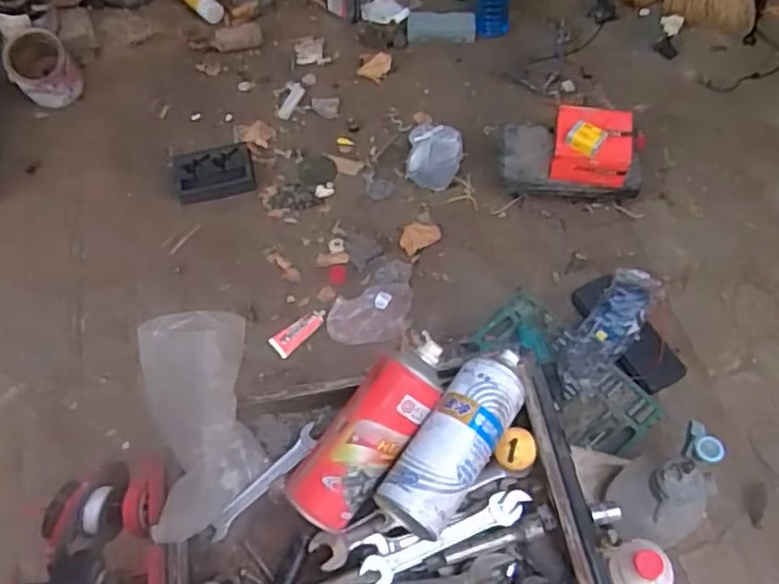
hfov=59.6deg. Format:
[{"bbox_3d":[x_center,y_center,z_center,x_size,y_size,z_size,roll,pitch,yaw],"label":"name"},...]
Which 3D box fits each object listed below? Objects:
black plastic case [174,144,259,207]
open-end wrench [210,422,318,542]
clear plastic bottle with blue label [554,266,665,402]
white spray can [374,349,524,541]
[{"bbox_3d":[-0.448,-0.306,1.744,0.196,0.037,0.155,-14,58,-8],"label":"black plastic case"},{"bbox_3d":[-0.119,0.184,0.653,0.020,0.006,0.133,42,77,10],"label":"open-end wrench"},{"bbox_3d":[0.461,0.088,1.457,0.113,0.064,0.333,35,64,21],"label":"clear plastic bottle with blue label"},{"bbox_3d":[0.063,0.126,0.605,0.066,0.055,0.184,30,62,19],"label":"white spray can"}]

